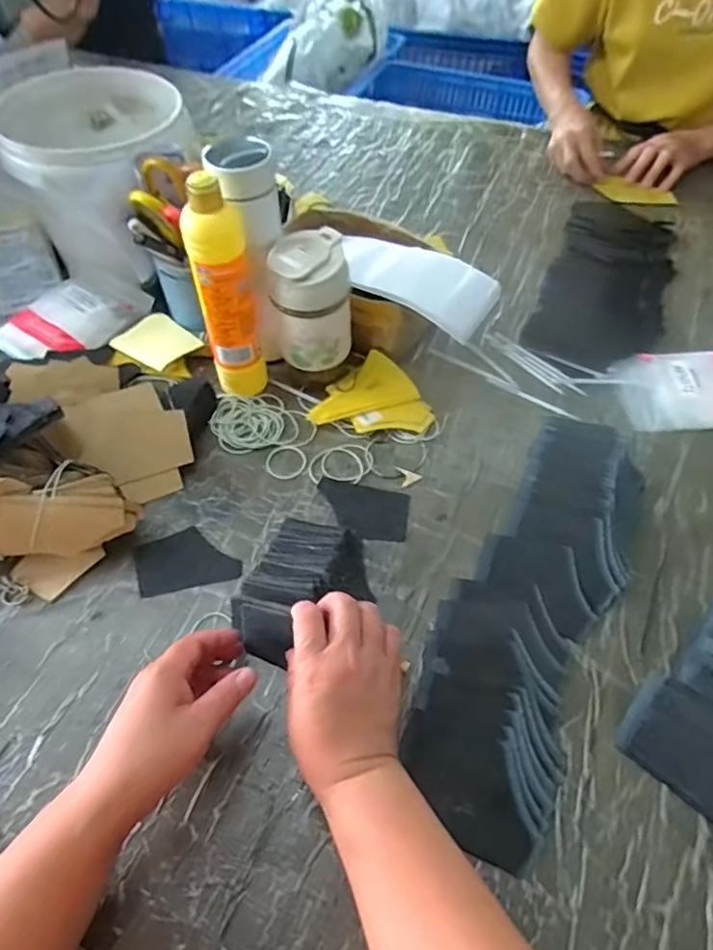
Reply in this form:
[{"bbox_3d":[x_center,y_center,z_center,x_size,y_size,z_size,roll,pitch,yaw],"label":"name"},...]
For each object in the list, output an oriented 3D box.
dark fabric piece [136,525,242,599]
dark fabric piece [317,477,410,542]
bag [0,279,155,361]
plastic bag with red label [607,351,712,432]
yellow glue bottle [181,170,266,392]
[{"bbox_3d":[-0.158,0.079,0.532,0.093,0.004,0.061,-11,55,-8],"label":"dark fabric piece"},{"bbox_3d":[0.005,0.034,0.563,0.093,0.006,0.060,10,55,8],"label":"dark fabric piece"},{"bbox_3d":[-0.354,-0.198,0.700,0.111,0.035,0.171,35,61,23],"label":"bag"},{"bbox_3d":[0.390,-0.096,0.636,0.182,0.030,0.107,-4,54,-2],"label":"plastic bag with red label"},{"bbox_3d":[-0.128,-0.174,0.568,0.057,0.239,0.045,-15,55,-10],"label":"yellow glue bottle"}]

